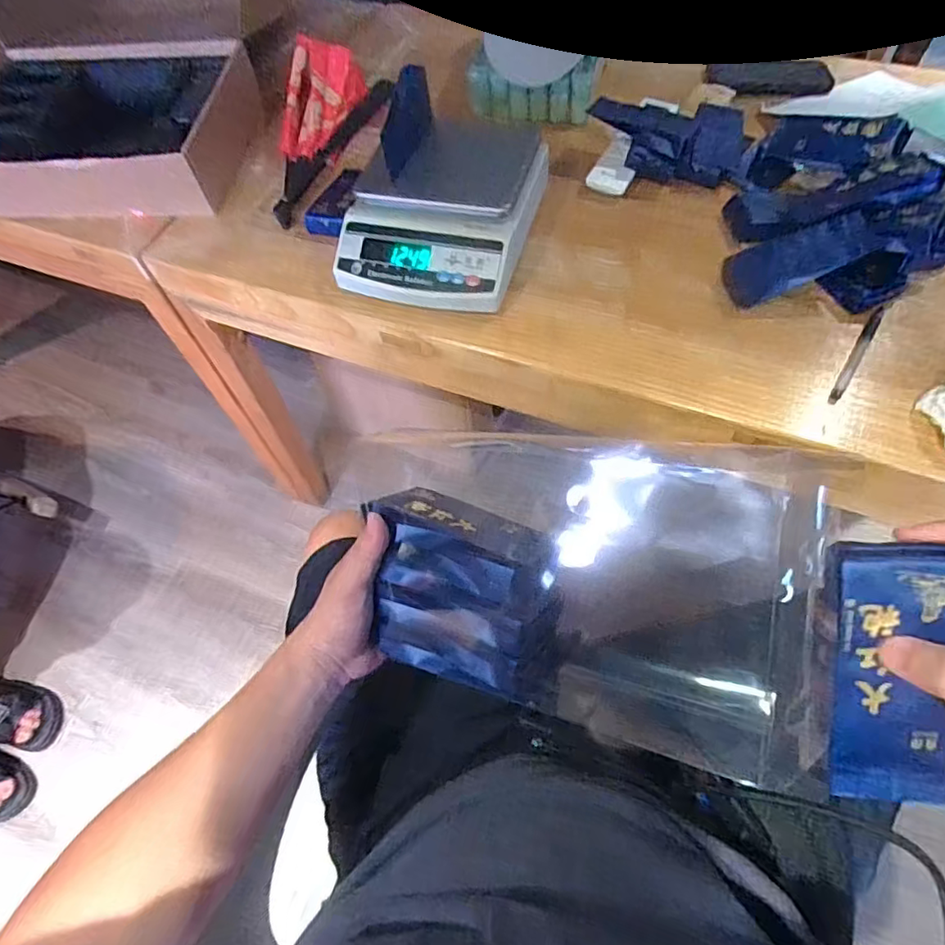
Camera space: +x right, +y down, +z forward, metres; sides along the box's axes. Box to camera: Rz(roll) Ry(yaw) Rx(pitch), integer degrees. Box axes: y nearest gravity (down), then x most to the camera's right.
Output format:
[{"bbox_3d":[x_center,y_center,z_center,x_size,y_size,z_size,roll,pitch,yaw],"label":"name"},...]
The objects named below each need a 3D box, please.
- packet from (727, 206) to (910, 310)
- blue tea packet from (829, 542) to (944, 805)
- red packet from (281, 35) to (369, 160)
[{"bbox_3d":[0.334,-0.224,0.588,0.150,0.022,0.068,-20,59,14],"label":"packet"},{"bbox_3d":[0.209,0.102,0.289,0.057,0.009,0.135,-3,100,11],"label":"blue tea packet"},{"bbox_3d":[-0.209,-0.496,0.788,0.083,0.064,0.191,10,74,9],"label":"red packet"}]

